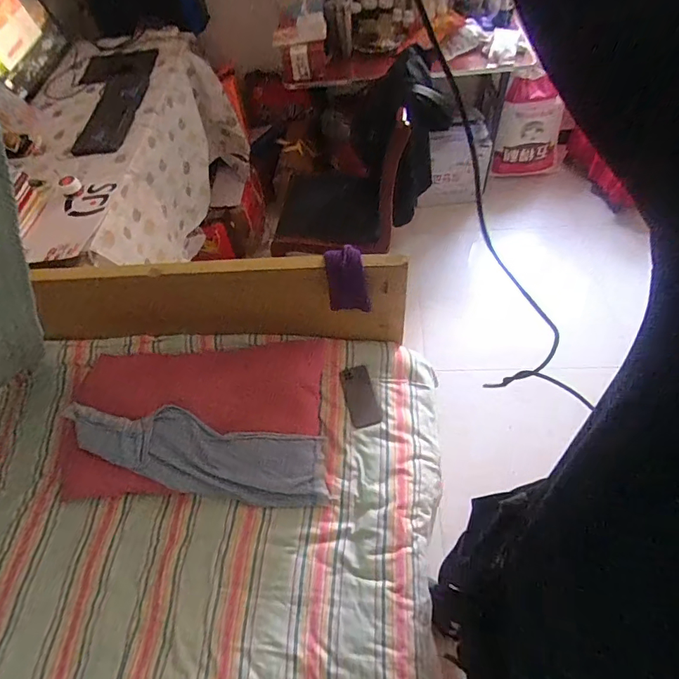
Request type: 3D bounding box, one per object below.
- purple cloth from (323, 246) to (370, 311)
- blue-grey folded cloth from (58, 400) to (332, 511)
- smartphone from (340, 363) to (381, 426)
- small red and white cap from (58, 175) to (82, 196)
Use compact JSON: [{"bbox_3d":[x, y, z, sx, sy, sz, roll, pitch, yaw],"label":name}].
[{"bbox_3d":[0.020,-0.126,1.003,0.095,0.169,0.066,-1,56,4],"label":"purple cloth"},{"bbox_3d":[-0.348,0.277,1.082,0.665,0.051,0.187,11,70,1],"label":"blue-grey folded cloth"},{"bbox_3d":[0.056,0.153,1.204,0.078,0.011,0.164,-13,69,-4],"label":"smartphone"},{"bbox_3d":[-0.745,-0.430,1.225,0.052,0.033,0.043,-30,59,-15],"label":"small red and white cap"}]

